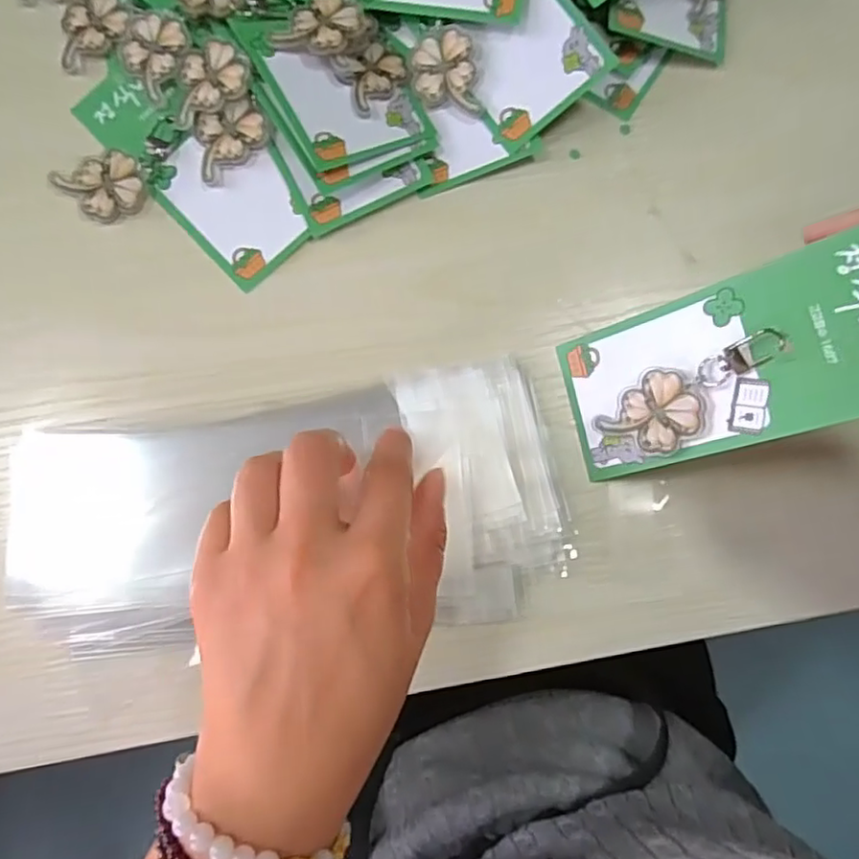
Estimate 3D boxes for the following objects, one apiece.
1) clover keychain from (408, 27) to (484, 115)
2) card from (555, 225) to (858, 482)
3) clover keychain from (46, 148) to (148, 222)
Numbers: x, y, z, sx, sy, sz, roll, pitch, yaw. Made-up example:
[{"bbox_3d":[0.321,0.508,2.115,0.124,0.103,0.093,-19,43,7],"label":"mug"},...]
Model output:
[{"bbox_3d":[0.007,-0.172,0.301,0.032,0.004,0.037,-5,99,12],"label":"clover keychain"},{"bbox_3d":[0.115,-0.025,0.245,0.127,0.007,0.064,-20,78,37],"label":"card"},{"bbox_3d":[-0.155,-0.114,0.292,0.038,0.004,0.032,-28,82,-6],"label":"clover keychain"}]

